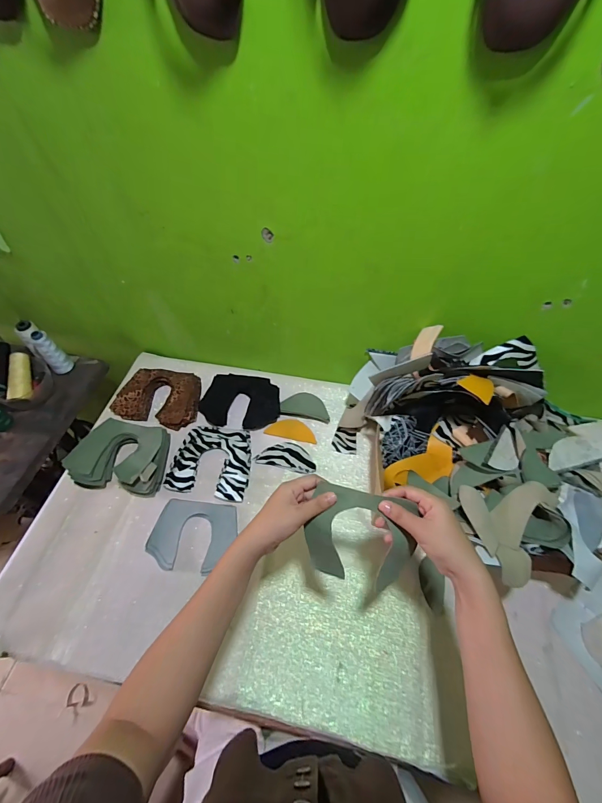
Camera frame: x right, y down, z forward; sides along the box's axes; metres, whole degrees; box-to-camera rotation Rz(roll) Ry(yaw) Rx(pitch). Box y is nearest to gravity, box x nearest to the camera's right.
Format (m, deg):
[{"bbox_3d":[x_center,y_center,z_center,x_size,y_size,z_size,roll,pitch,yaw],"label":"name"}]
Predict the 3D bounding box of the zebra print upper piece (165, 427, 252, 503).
[{"bbox_3d":[-0.177,0.117,0.687,0.154,0.011,0.148,4,55,4],"label":"zebra print upper piece"}]

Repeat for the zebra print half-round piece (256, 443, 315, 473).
[{"bbox_3d":[-0.027,0.110,0.696,0.117,0.006,0.054,9,55,7],"label":"zebra print half-round piece"}]

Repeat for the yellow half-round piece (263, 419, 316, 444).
[{"bbox_3d":[-0.018,0.059,0.734,0.105,0.004,0.047,12,56,9],"label":"yellow half-round piece"}]

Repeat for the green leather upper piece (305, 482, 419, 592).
[{"bbox_3d":[0.075,0.164,0.423,0.129,0.037,0.107,13,85,15],"label":"green leather upper piece"}]

